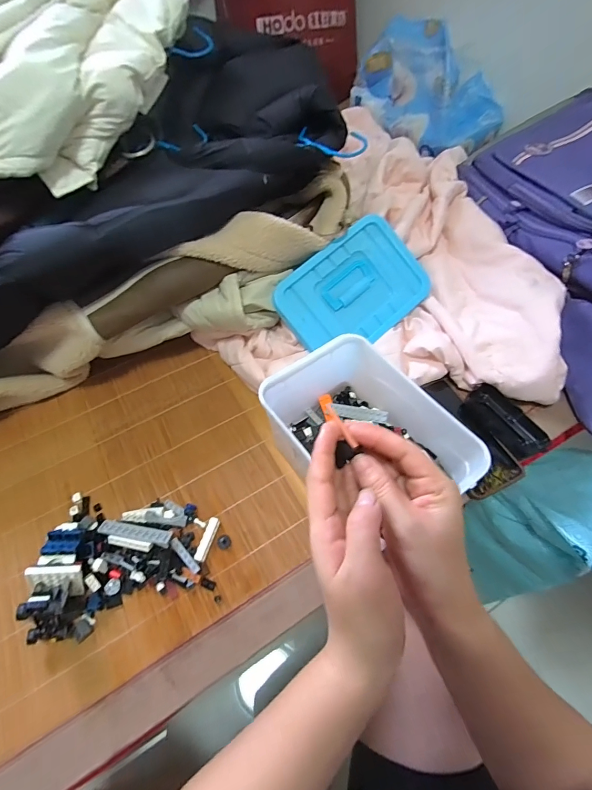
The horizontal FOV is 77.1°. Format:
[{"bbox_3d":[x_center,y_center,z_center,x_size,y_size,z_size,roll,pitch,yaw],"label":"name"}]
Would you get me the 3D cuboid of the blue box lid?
[{"bbox_3d":[0.086,-0.152,0.548,0.215,0.014,0.150,-41,97,-10],"label":"blue box lid"}]

